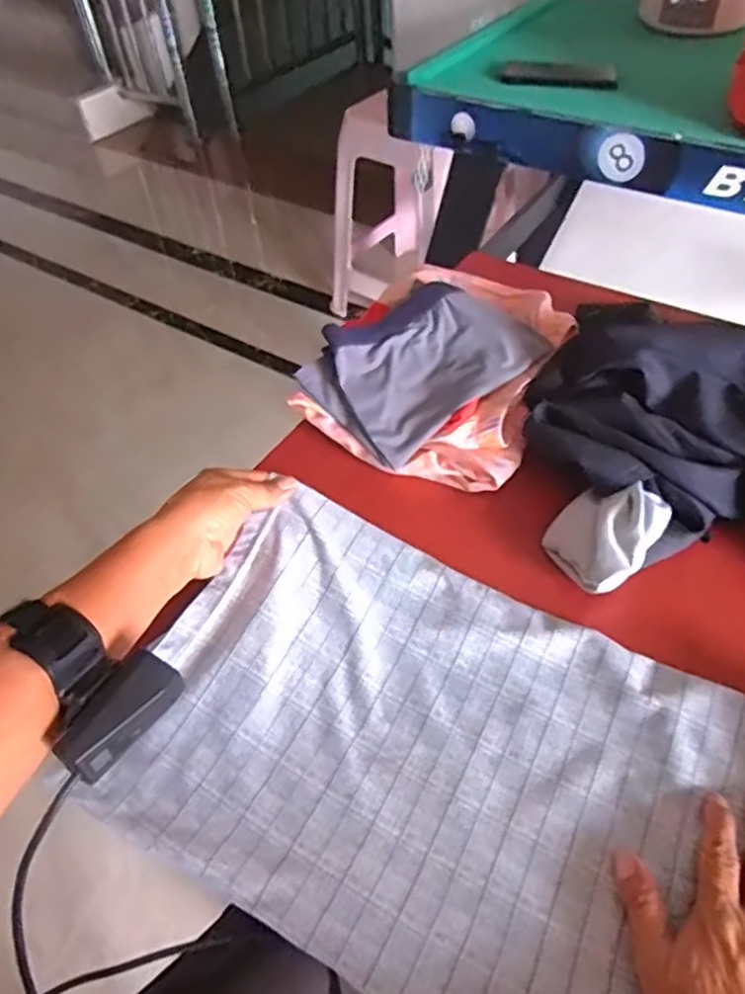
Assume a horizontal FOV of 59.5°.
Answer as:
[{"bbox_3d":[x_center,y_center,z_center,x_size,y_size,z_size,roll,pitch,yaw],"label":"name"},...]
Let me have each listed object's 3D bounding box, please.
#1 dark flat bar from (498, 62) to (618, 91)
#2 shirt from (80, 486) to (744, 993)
[{"bbox_3d":[0.258,-0.586,0.907,0.159,0.021,0.041,16,54,16],"label":"dark flat bar"},{"bbox_3d":[0.122,0.202,0.380,0.582,0.065,0.282,23,56,23],"label":"shirt"}]

